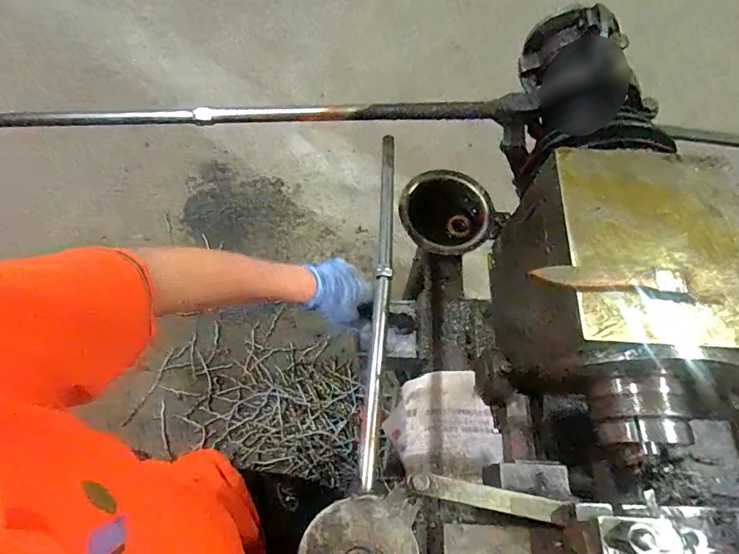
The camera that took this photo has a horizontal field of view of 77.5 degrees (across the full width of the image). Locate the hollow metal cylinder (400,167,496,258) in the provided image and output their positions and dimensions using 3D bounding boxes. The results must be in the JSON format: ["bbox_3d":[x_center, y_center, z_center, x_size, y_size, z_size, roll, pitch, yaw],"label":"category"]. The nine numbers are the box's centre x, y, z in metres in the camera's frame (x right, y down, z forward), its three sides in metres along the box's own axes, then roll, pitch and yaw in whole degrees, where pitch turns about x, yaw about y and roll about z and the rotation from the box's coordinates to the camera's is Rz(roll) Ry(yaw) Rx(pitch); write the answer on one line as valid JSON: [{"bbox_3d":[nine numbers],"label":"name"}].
[{"bbox_3d":[0.109,-0.088,0.668,0.128,0.065,0.122,1,67,-2],"label":"hollow metal cylinder"}]

